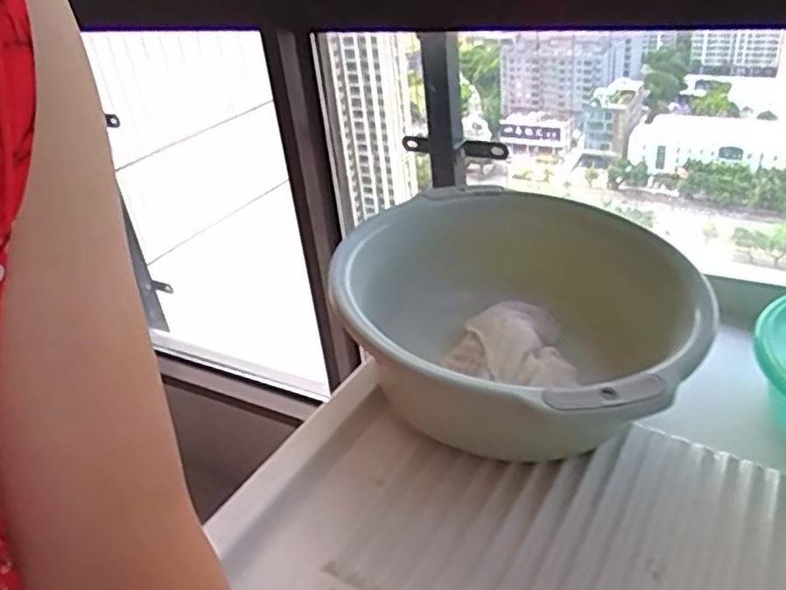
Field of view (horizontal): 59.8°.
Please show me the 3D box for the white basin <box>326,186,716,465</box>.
[{"bbox_3d":[0.123,0.025,0.615,0.281,0.128,0.311,-27,37,-30],"label":"white basin"}]

